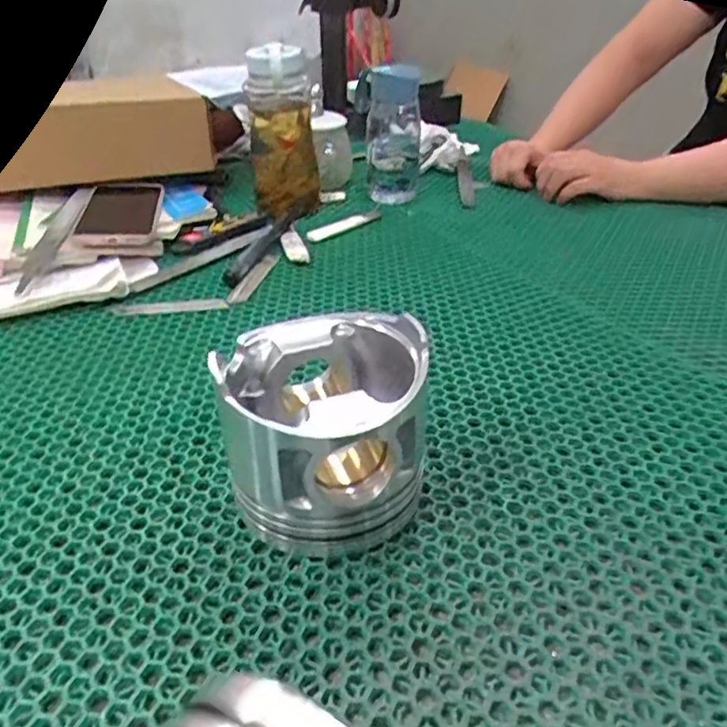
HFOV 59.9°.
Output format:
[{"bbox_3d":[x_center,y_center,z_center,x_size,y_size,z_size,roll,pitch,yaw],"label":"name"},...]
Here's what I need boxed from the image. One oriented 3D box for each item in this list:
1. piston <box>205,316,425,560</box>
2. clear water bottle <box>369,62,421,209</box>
[{"bbox_3d":[-0.019,0.036,0.357,0.099,0.098,0.104,0,35,0],"label":"piston"},{"bbox_3d":[0.038,-0.281,0.772,0.060,0.151,0.057,4,35,5],"label":"clear water bottle"}]

